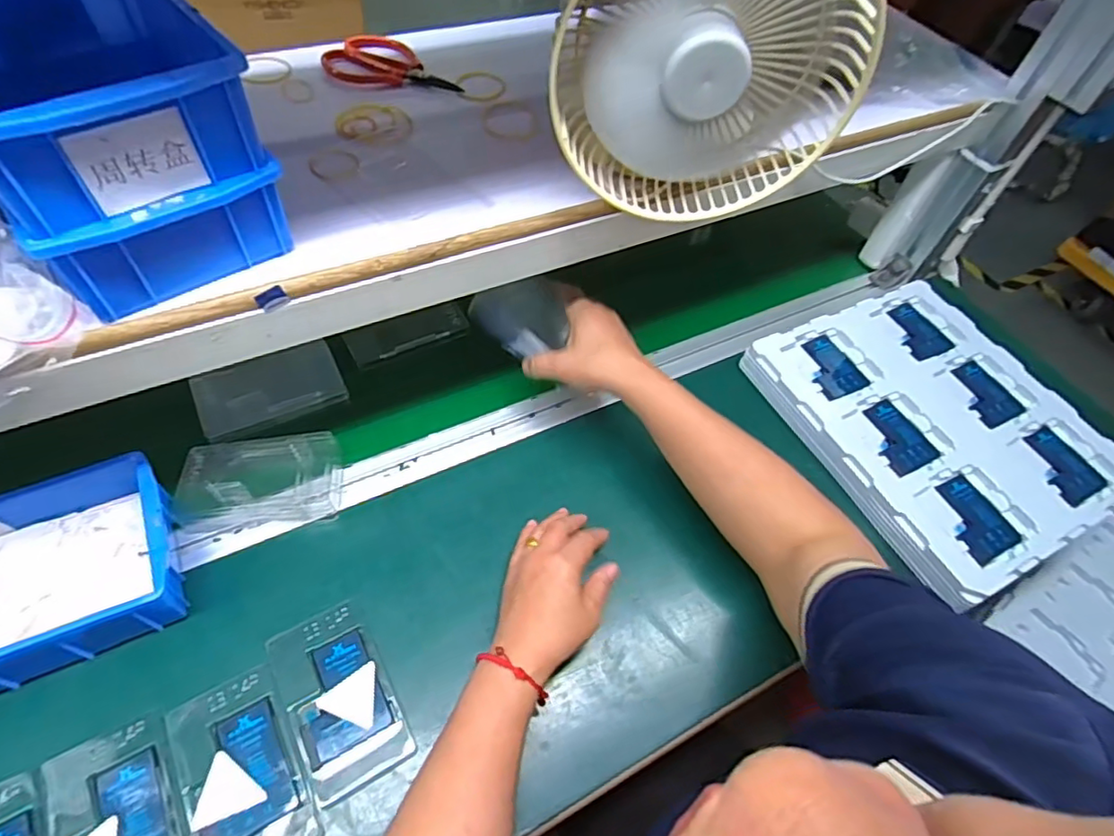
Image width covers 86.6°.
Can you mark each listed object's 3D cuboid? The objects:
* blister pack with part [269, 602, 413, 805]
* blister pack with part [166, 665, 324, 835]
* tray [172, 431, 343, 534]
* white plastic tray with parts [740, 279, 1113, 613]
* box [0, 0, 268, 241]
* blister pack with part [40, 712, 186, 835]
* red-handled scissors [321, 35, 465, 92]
[{"bbox_3d":[-0.166,0.208,0.447,0.071,0.008,0.129,-24,60,-21],"label":"blister pack with part"},{"bbox_3d":[-0.222,0.250,0.417,0.073,0.014,0.127,-23,60,-21],"label":"blister pack with part"},{"bbox_3d":[-0.266,0.056,0.535,0.133,0.019,0.081,-3,68,-12],"label":"tray"},{"bbox_3d":[0.413,-0.002,0.637,0.288,0.041,0.313,-20,59,-19],"label":"white plastic tray with parts"},{"bbox_3d":[-0.270,-0.192,0.332,0.132,0.064,0.202,-33,64,-25],"label":"box"},{"bbox_3d":[-0.290,0.269,0.387,0.075,0.011,0.123,-22,60,-20],"label":"blister pack with part"},{"bbox_3d":[-0.146,-0.321,0.539,0.123,0.016,0.063,14,54,4],"label":"red-handled scissors"}]

